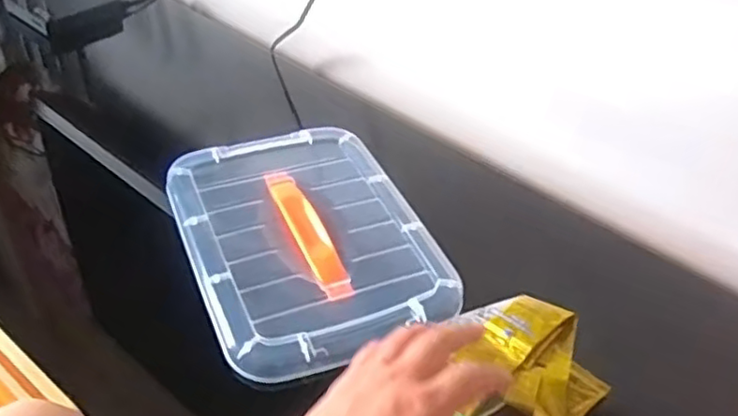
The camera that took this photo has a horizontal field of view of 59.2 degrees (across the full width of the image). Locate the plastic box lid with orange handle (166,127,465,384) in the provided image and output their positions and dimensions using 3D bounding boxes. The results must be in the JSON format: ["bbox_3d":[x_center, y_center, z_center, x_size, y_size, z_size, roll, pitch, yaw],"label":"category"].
[{"bbox_3d":[-0.057,0.021,0.583,0.202,0.013,0.268,-14,46,-22],"label":"plastic box lid with orange handle"}]

